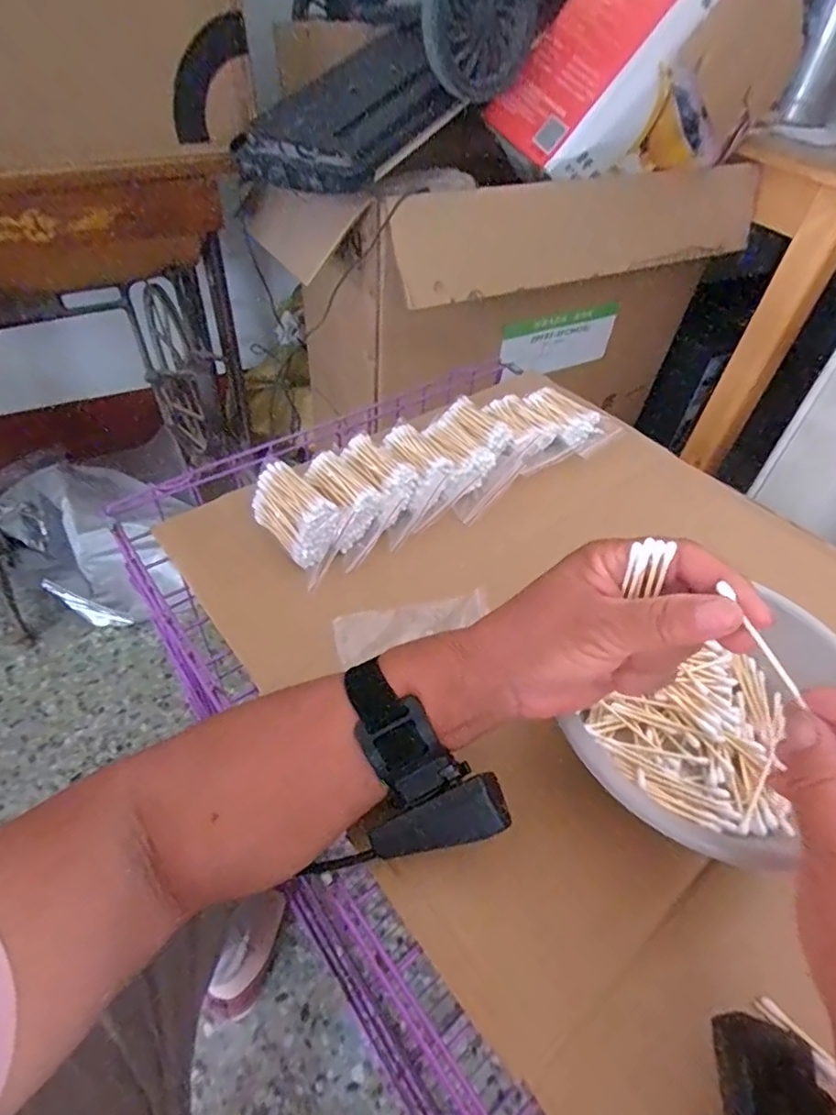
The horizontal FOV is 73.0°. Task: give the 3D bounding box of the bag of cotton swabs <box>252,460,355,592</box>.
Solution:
[{"bbox_3d":[-0.094,-0.032,0.464,0.046,0.055,0.090,-32,57,-29],"label":"bag of cotton swabs"}]

